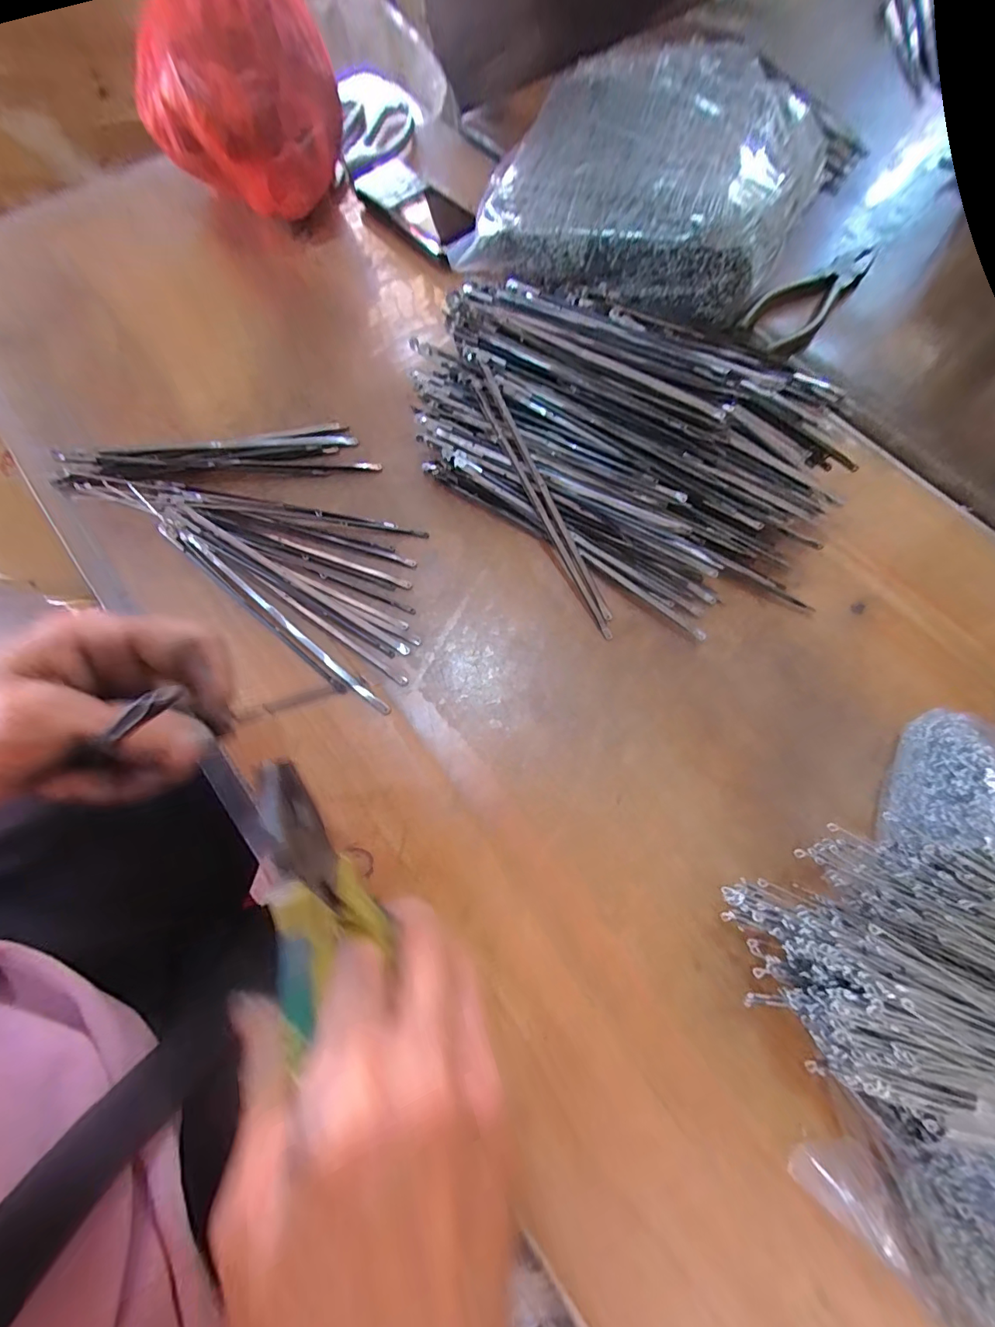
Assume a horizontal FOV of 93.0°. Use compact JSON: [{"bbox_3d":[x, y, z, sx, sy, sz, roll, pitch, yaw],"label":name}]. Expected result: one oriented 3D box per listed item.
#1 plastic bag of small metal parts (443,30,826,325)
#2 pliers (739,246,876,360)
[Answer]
[{"bbox_3d":[0.116,-0.374,0.371,0.234,0.060,0.246,26,73,9],"label":"plastic bag of small metal parts"},{"bbox_3d":[0.249,-0.291,0.372,0.048,0.014,0.155,43,76,13],"label":"pliers"}]

